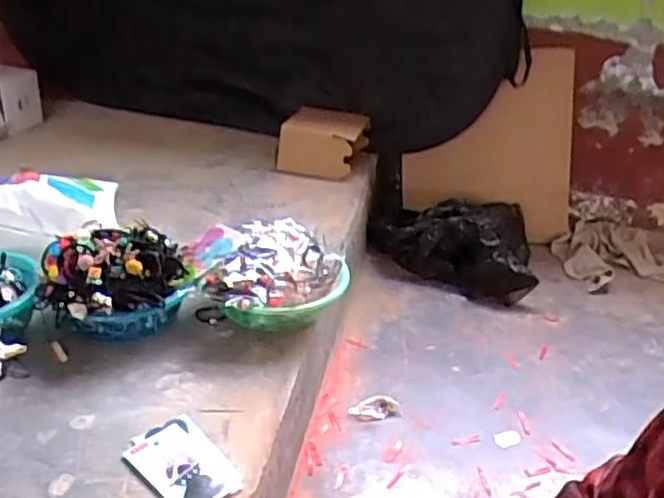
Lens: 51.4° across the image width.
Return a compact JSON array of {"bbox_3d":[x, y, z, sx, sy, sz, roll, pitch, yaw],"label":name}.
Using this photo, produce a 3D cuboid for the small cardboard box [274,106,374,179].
[{"bbox_3d":[-0.019,-0.277,1.792,0.204,0.116,0.213,10,27,9],"label":"small cardboard box"}]

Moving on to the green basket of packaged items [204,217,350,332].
[{"bbox_3d":[-0.088,0.054,1.115,0.222,0.129,0.201,3,27,0],"label":"green basket of packaged items"}]

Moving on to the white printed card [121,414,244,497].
[{"bbox_3d":[-0.176,0.255,0.826,0.097,0.015,0.156,-21,36,-39],"label":"white printed card"}]

